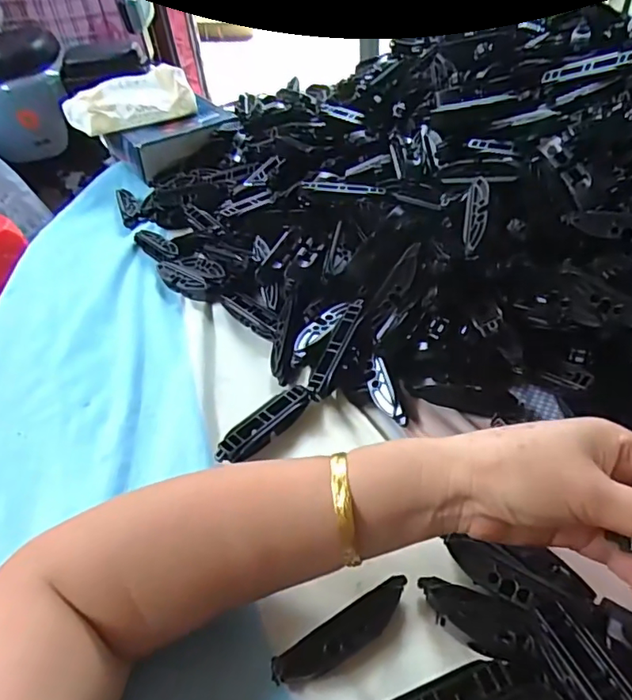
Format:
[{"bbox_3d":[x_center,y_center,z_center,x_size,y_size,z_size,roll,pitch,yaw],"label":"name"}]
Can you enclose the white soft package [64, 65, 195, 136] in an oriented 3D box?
[{"bbox_3d":[-0.231,-0.313,0.691,0.143,0.039,0.094,-32,51,-26],"label":"white soft package"}]

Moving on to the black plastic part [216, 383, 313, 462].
[{"bbox_3d":[-0.036,0.054,0.383,0.018,0.019,0.078,31,53,30],"label":"black plastic part"}]

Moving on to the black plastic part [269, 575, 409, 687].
[{"bbox_3d":[0.015,0.143,0.278,0.078,0.017,0.017,-24,48,-20],"label":"black plastic part"}]

